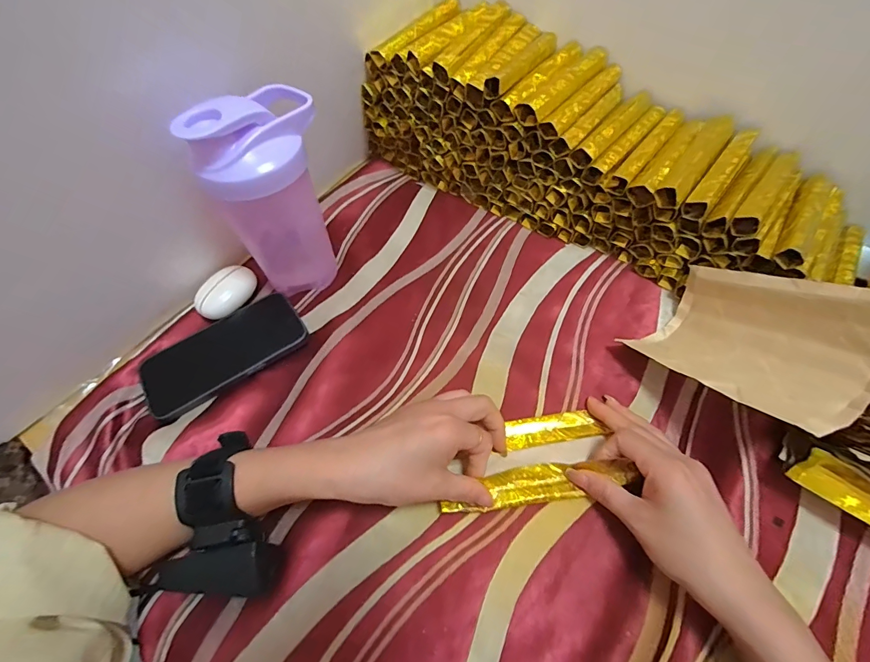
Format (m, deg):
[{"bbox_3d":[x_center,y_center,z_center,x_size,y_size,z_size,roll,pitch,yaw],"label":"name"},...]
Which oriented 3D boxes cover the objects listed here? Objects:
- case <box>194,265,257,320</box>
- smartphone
[{"bbox_3d":[-0.211,-0.039,0.406,0.035,0.025,0.060,20,59,15],"label":"case"},{"bbox_3d":[-0.198,0.020,0.376,0.148,0.009,0.072,-32,61,-18],"label":"smartphone"}]

